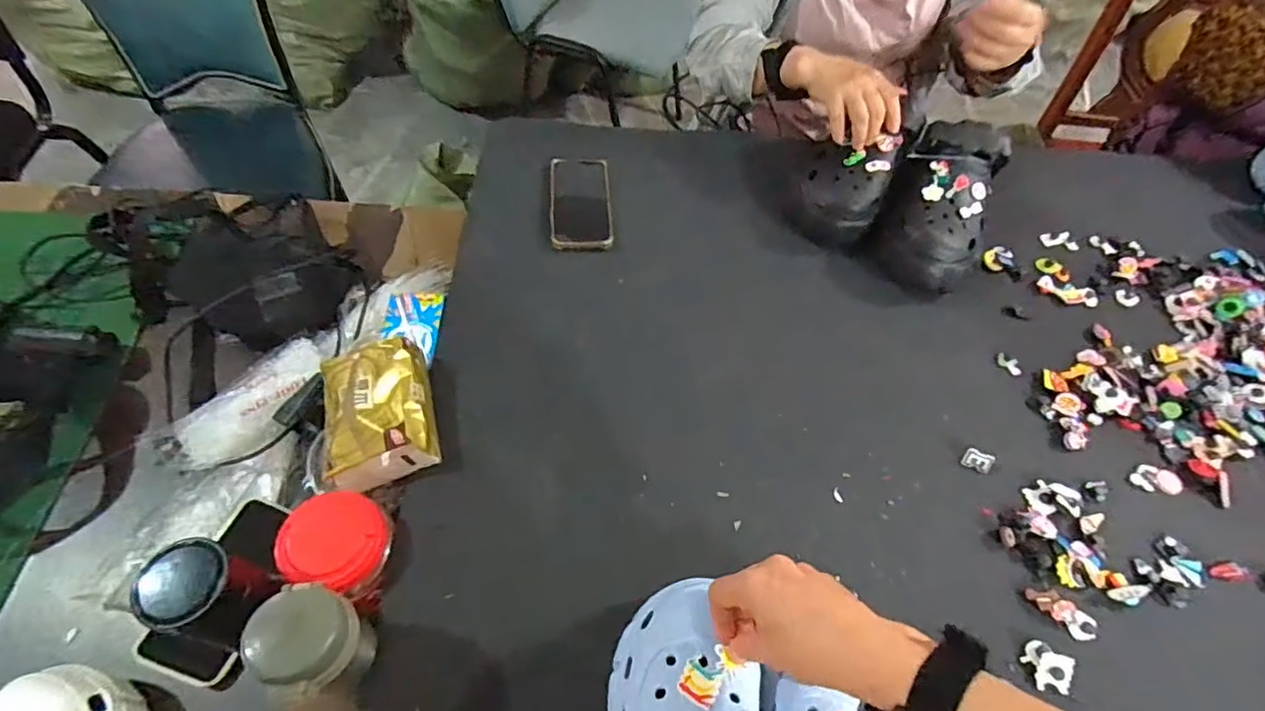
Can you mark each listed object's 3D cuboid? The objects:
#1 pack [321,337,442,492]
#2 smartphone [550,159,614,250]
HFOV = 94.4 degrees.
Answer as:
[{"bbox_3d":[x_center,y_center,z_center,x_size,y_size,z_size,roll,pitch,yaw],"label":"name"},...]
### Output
[{"bbox_3d":[-0.258,0.057,0.592,0.107,0.061,0.141,-13,61,-9],"label":"pack"},{"bbox_3d":[-0.069,-0.207,0.784,0.079,0.016,0.169,-2,58,-5],"label":"smartphone"}]

